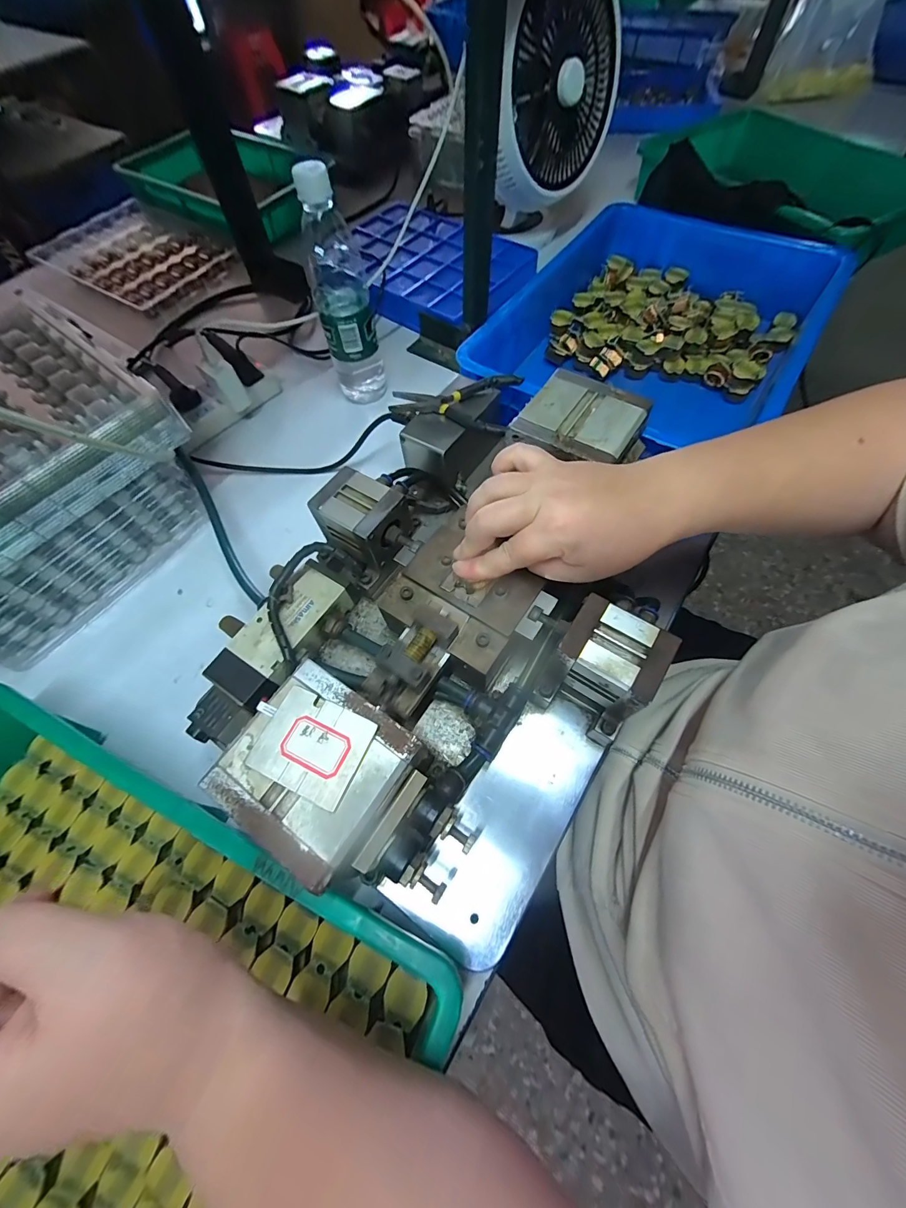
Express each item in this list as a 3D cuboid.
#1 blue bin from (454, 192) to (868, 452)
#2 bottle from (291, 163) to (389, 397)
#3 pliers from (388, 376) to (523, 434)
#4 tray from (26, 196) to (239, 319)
[{"bbox_3d":[0.252,-0.331,0.524,0.327,0.117,0.405,31,68,15],"label":"blue bin"},{"bbox_3d":[-0.128,-0.357,0.470,0.064,0.209,0.060,-14,64,-5],"label":"bottle"},{"bbox_3d":[0.004,-0.204,0.396,0.117,0.013,0.075,19,66,11],"label":"pliers"},{"bbox_3d":[-0.572,-0.638,0.738,0.335,0.033,0.244,27,68,14],"label":"tray"}]

